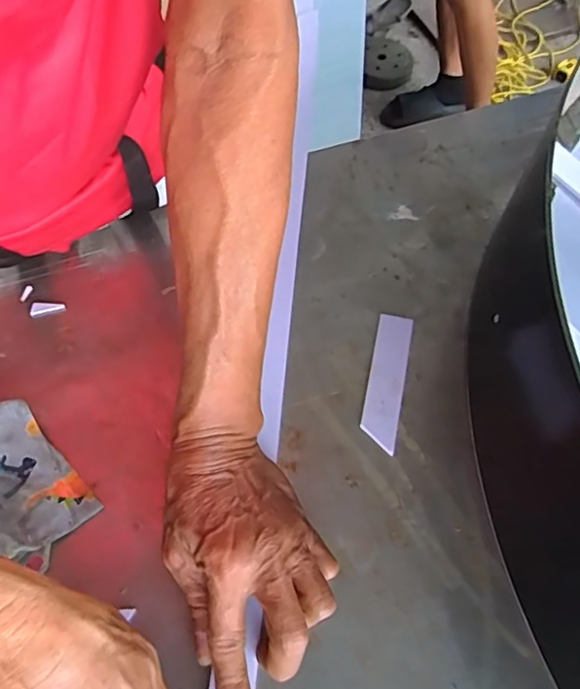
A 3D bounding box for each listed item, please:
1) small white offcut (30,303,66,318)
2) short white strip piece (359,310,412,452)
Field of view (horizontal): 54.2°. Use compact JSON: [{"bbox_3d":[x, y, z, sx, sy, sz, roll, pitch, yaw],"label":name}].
[{"bbox_3d":[-0.201,-0.029,0.470,0.028,0.007,0.011,-12,60,-8],"label":"small white offcut"},{"bbox_3d":[0.074,0.026,0.435,0.027,0.006,0.114,11,59,6],"label":"short white strip piece"}]

